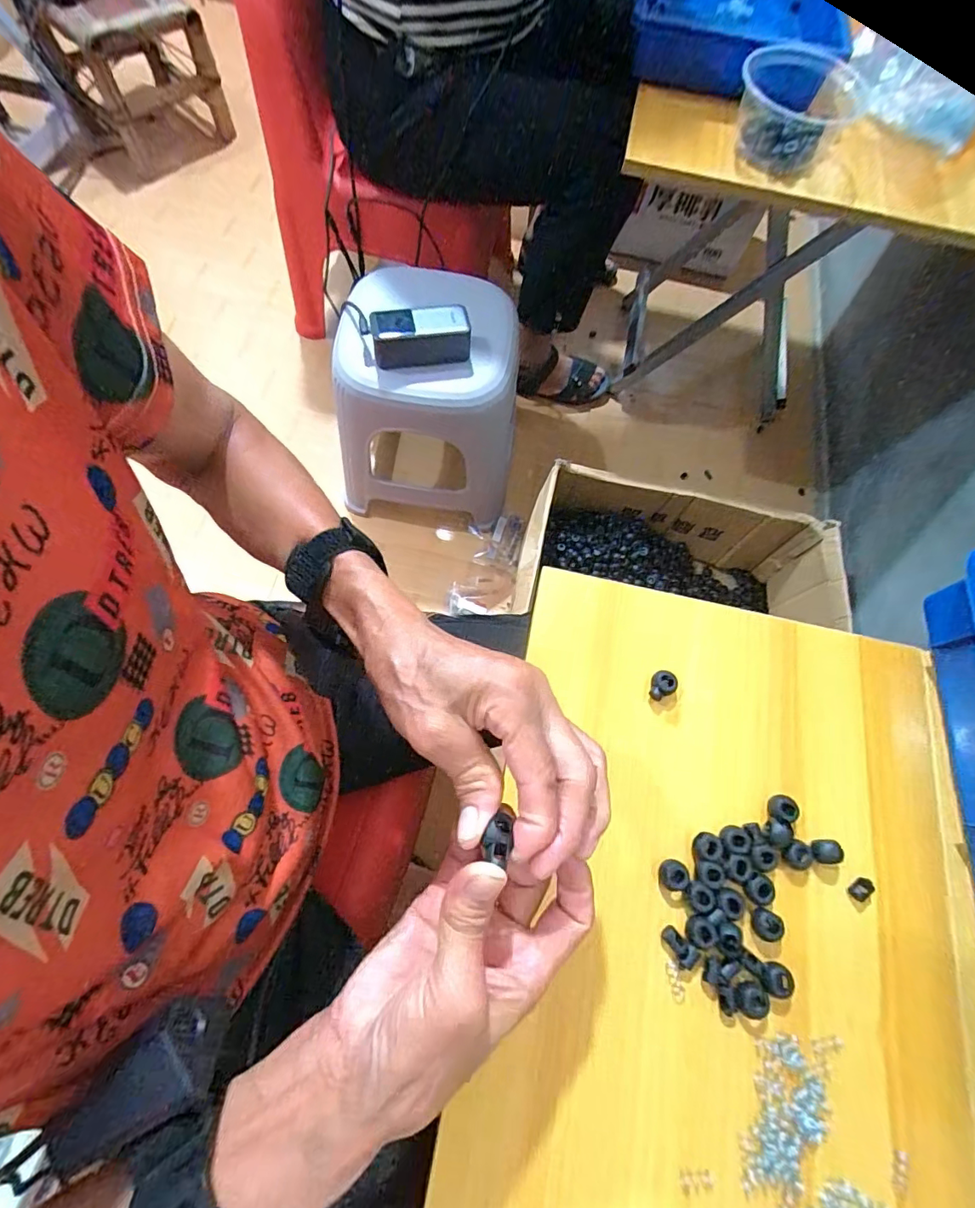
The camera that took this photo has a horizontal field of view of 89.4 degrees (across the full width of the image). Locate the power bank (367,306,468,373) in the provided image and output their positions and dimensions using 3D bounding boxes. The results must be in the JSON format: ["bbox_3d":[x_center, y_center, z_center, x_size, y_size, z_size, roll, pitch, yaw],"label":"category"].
[{"bbox_3d":[-0.089,-0.356,0.659,0.127,0.046,0.058,-6,71,-6],"label":"power bank"}]

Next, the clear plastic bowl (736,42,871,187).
[{"bbox_3d":[0.344,-0.550,0.554,0.138,0.069,0.140,1,71,-3],"label":"clear plastic bowl"}]

